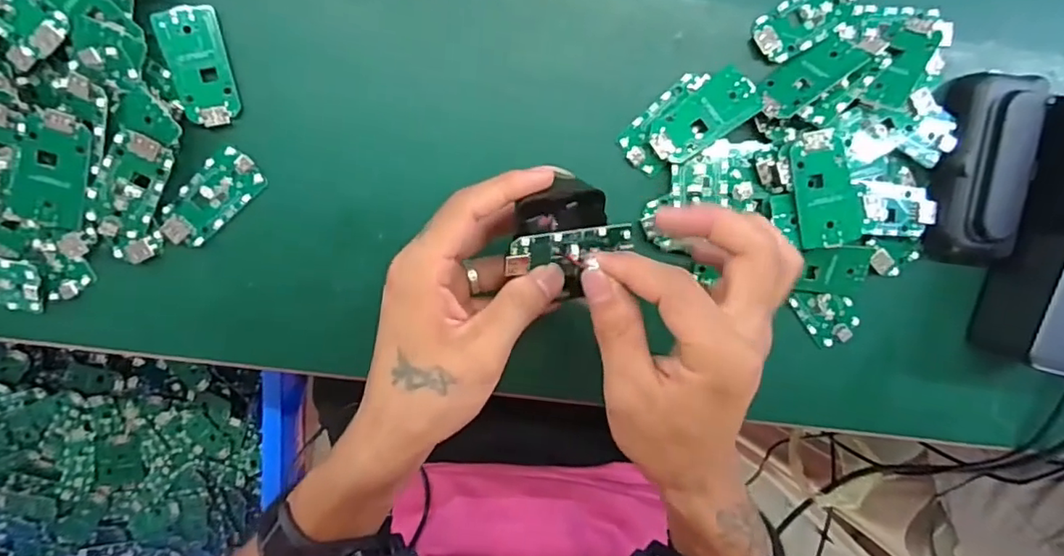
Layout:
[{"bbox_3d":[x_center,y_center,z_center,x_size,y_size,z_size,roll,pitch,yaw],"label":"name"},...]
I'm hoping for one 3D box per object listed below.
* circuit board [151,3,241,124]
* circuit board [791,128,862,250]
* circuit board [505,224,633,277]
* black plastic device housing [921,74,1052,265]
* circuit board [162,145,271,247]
[{"bbox_3d":[-0.184,-0.117,0.320,0.030,0.009,0.062,-13,97,0],"label":"circuit board"},{"bbox_3d":[0.165,-0.050,0.324,0.033,0.005,0.064,-9,93,2],"label":"circuit board"},{"bbox_3d":[0.018,-0.015,0.279,0.062,0.006,0.019,-10,128,-9],"label":"circuit board"},{"bbox_3d":[0.264,-0.063,0.339,0.047,0.030,0.109,2,96,-2],"label":"black plastic device housing"},{"bbox_3d":[-0.185,-0.046,0.333,0.064,0.004,0.031,-42,96,3],"label":"circuit board"}]

